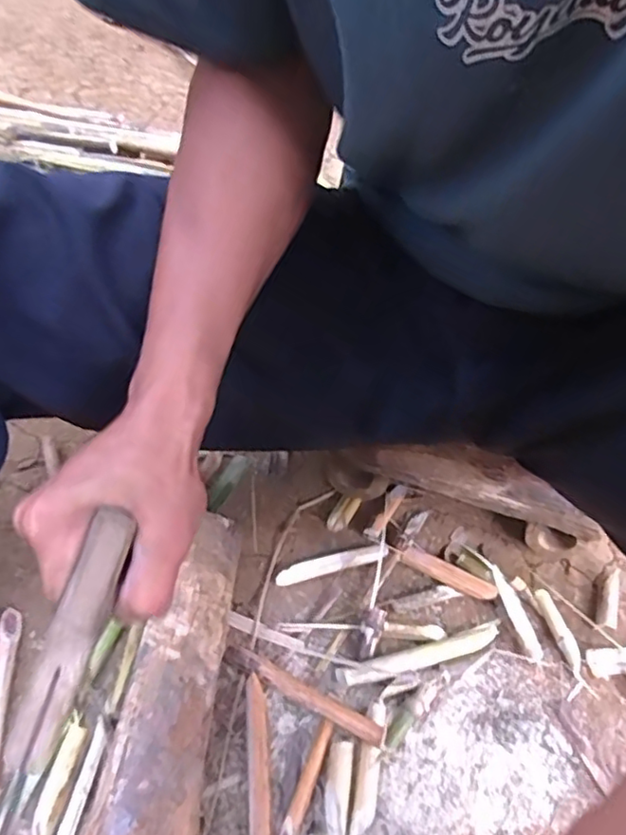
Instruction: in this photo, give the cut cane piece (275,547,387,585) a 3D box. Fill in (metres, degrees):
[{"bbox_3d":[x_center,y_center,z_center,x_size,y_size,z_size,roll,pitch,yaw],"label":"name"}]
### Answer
[{"bbox_3d":[0.016,0.130,0.551,0.098,0.016,0.014,-9,49,-15],"label":"cut cane piece"}]

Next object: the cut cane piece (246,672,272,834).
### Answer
[{"bbox_3d":[-0.036,0.247,0.426,0.016,0.010,0.133,0,47,-7],"label":"cut cane piece"}]

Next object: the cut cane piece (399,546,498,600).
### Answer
[{"bbox_3d":[0.120,0.139,0.558,0.087,0.004,0.018,22,70,18],"label":"cut cane piece"}]

